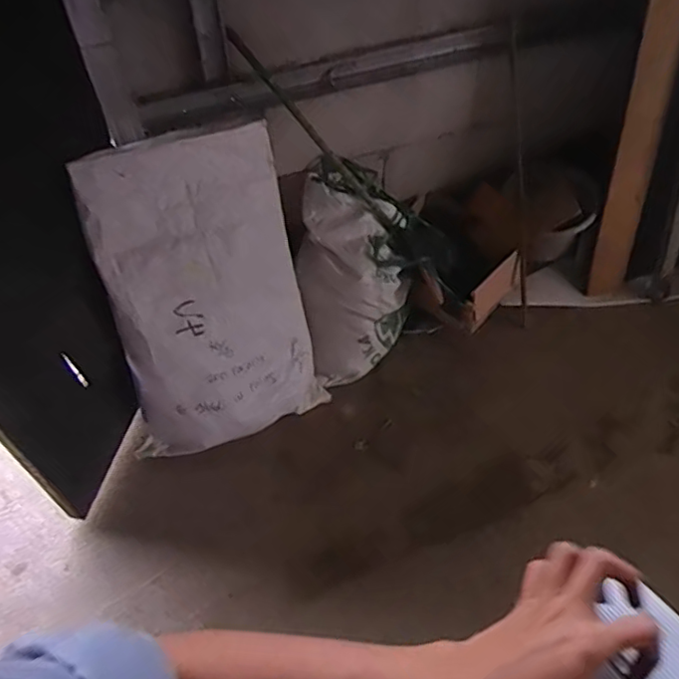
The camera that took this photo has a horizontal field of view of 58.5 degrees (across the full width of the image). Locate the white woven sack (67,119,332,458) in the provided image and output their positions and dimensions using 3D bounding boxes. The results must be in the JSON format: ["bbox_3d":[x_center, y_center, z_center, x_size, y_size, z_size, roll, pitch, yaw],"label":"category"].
[{"bbox_3d":[-0.283,-0.082,1.359,0.422,0.696,0.119,-20,25,-19],"label":"white woven sack"}]

